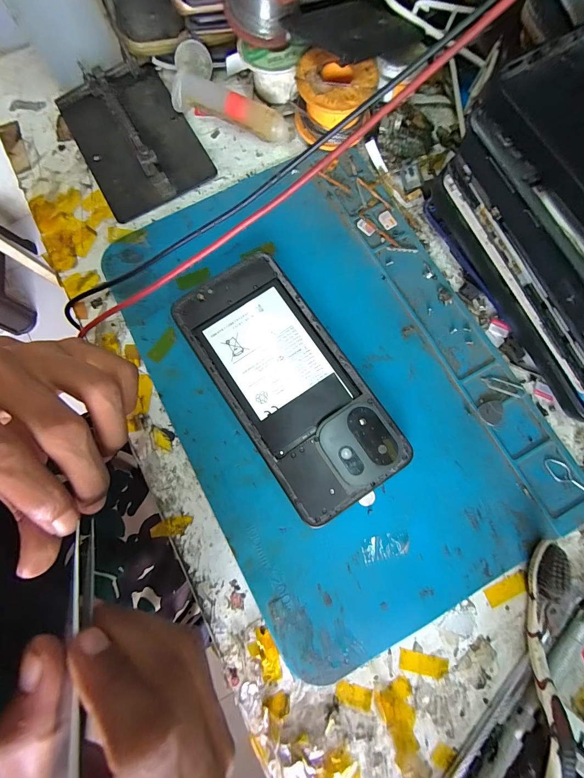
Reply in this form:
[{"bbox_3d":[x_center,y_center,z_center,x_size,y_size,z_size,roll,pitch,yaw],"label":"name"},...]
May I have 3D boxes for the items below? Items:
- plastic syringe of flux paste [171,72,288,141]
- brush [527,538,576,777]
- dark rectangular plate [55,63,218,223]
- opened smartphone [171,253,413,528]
[{"bbox_3d":[-0.042,-0.200,0.228,0.086,0.020,0.017,20,81,5],"label":"plastic syringe of flux paste"},{"bbox_3d":[0.122,0.165,0.152,0.018,0.028,0.169,13,80,4],"label":"brush"},{"bbox_3d":[-0.115,-0.185,0.231,0.079,0.013,0.117,-29,80,-4],"label":"dark rectangular plate"},{"bbox_3d":[-0.003,-0.005,0.195,0.073,0.009,0.159,-34,80,-5],"label":"opened smartphone"}]

